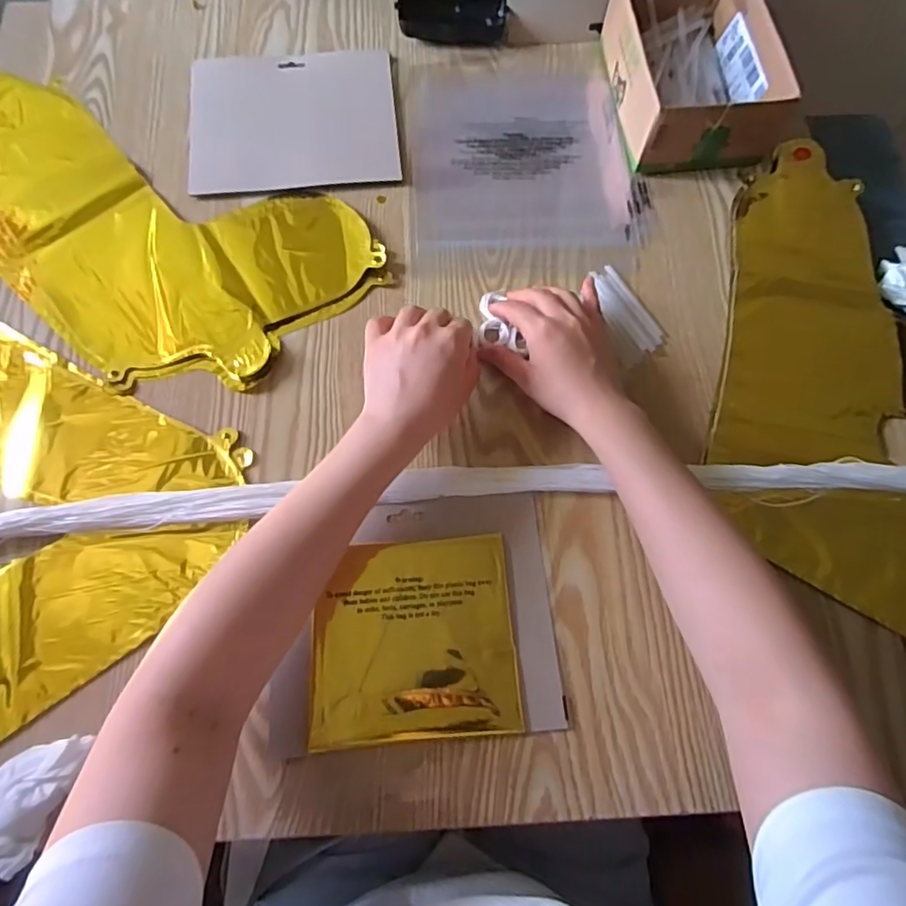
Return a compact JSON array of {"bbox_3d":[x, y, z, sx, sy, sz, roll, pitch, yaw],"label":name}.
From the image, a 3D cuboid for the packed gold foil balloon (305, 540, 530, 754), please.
[{"bbox_3d":[-0.027,0.125,0.402,0.136,0.008,0.129,-4,70,-3],"label":"packed gold foil balloon"}]

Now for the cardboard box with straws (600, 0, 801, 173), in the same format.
[{"bbox_3d":[0.221,-0.359,0.548,0.135,0.068,0.191,-6,70,-4],"label":"cardboard box with straws"}]

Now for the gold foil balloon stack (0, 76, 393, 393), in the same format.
[{"bbox_3d":[-0.285,-0.218,0.520,0.413,0.009,0.233,39,74,12],"label":"gold foil balloon stack"}]

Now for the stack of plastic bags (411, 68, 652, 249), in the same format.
[{"bbox_3d":[0.068,-0.287,0.561,0.208,0.010,0.220,-1,70,-2],"label":"stack of plastic bags"}]

